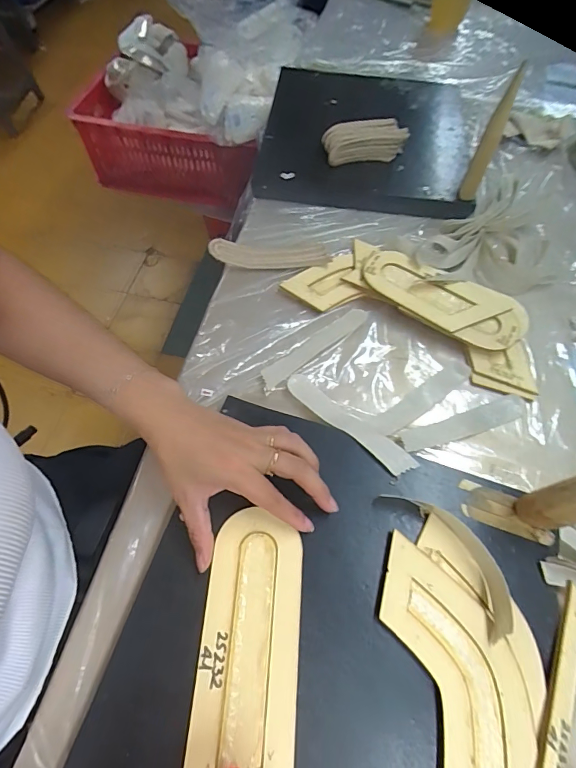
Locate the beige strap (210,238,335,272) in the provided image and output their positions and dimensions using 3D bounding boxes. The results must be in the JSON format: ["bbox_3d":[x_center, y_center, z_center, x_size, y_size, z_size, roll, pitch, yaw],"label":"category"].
[{"bbox_3d":[-0.023,-0.159,0.494,0.141,0.020,0.034,2,61,-1],"label":"beige strap"}]

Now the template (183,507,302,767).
[{"bbox_3d":[-0.028,0.191,0.289,0.069,0.006,0.186,5,61,1],"label":"template"}]

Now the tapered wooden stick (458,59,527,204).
[{"bbox_3d":[0.243,-0.288,0.494,0.022,0.154,0.026,23,63,10],"label":"tapered wooden stick"}]

